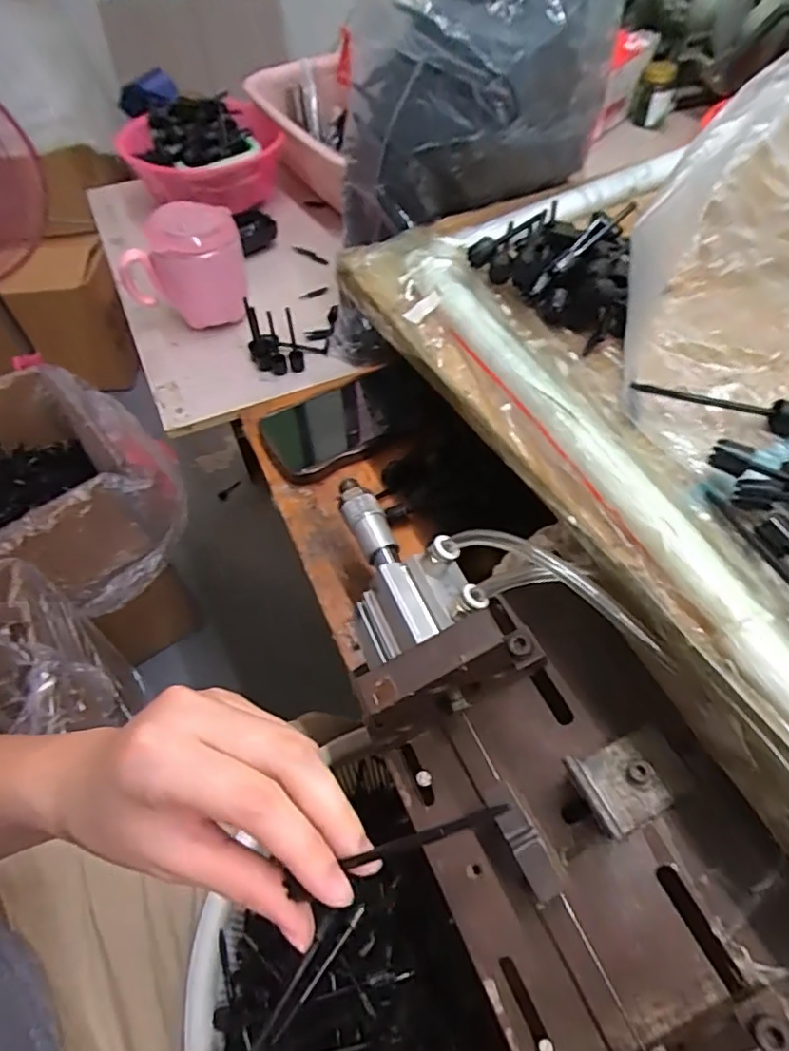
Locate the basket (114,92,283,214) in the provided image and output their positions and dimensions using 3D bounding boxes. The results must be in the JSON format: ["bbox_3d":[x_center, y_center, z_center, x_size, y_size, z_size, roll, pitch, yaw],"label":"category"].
[{"bbox_3d":[-0.226,-0.439,0.712,0.177,0.087,0.146,-17,55,-11],"label":"basket"}]

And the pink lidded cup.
[{"bbox_3d":[-0.201,-0.244,0.575,0.109,0.101,0.070,-22,56,-13],"label":"pink lidded cup"}]

